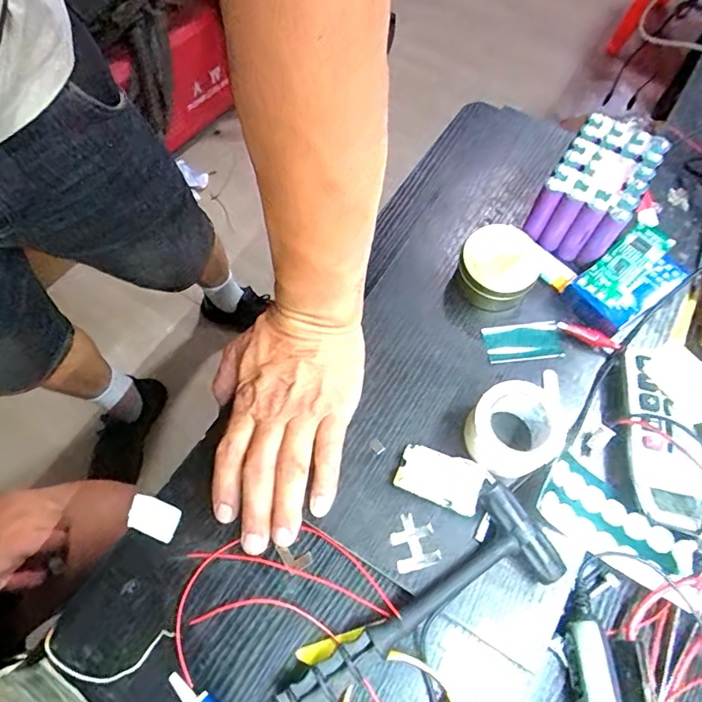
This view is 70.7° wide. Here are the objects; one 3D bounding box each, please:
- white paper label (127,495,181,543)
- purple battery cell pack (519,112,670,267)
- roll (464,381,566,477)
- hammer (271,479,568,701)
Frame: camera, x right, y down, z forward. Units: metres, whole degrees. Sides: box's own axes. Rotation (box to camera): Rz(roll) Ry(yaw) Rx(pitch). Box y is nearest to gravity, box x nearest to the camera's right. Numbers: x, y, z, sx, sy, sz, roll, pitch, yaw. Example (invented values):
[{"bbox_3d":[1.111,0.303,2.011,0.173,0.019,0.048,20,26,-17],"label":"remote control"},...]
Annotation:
[{"bbox_3d":[-0.146,0.124,0.368,0.037,0.007,0.025,20,66,8],"label":"white paper label"},{"bbox_3d":[0.216,-0.144,0.442,0.072,0.062,0.112,32,69,13],"label":"purple battery cell pack"},{"bbox_3d":[0.119,0.059,0.366,0.061,0.040,0.061,0,65,-1],"label":"roll"},{"bbox_3d":[0.041,0.172,0.320,0.200,0.026,0.068,-33,70,-15],"label":"hammer"}]

